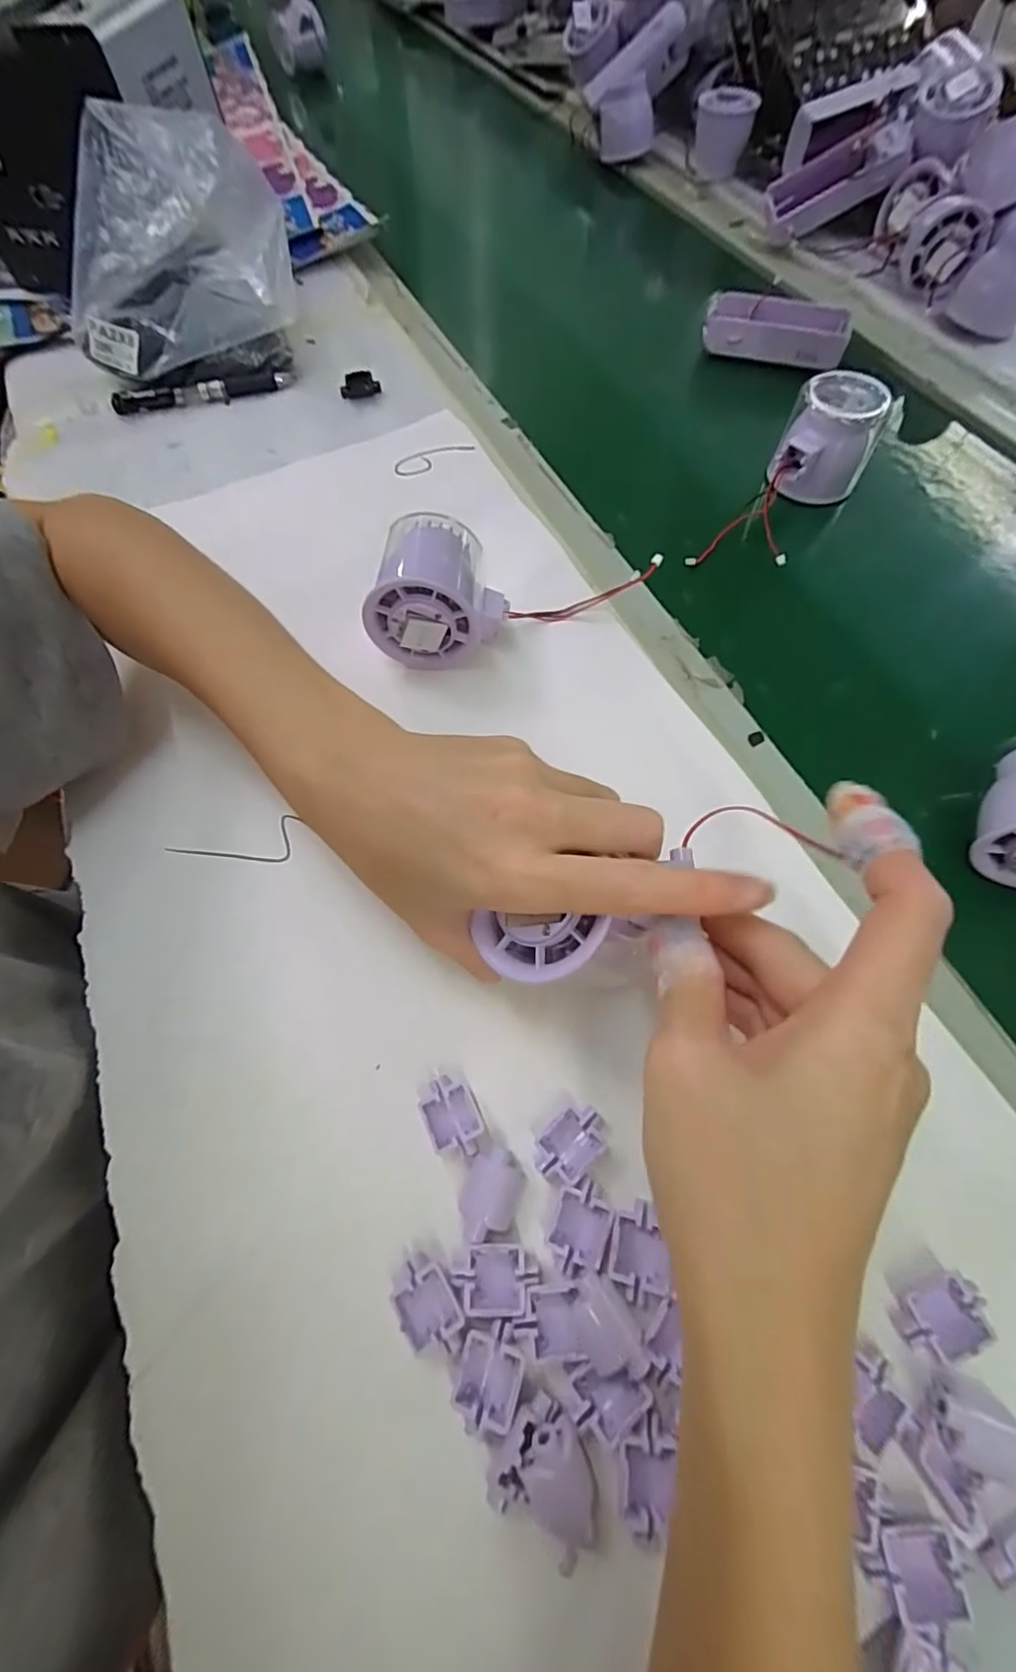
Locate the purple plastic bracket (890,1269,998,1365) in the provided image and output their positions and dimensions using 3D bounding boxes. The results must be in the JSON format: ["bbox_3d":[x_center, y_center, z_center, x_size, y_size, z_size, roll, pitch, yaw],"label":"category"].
[{"bbox_3d":[0.142,0.157,0.186,0.029,0.007,0.019,-16,65,-6],"label":"purple plastic bracket"}]

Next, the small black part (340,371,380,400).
[{"bbox_3d":[-0.110,-0.335,0.428,0.029,0.013,0.016,-16,65,-6],"label":"small black part"}]

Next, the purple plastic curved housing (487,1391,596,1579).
[{"bbox_3d":[0.013,0.193,0.169,0.036,0.015,0.028,36,70,17],"label":"purple plastic curved housing"}]

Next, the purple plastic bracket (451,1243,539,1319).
[{"bbox_3d":[-0.004,0.150,0.195,0.027,0.006,0.020,1,64,2],"label":"purple plastic bracket"}]

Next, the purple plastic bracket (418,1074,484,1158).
[{"bbox_3d":[-0.021,0.107,0.219,0.019,0.011,0.029,-24,66,-10],"label":"purple plastic bracket"}]

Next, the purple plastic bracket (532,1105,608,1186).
[{"bbox_3d":[0.023,0.115,0.214,0.029,0.008,0.019,-39,69,-16],"label":"purple plastic bracket"}]

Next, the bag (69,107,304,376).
[{"bbox_3d":[-0.243,-0.425,0.418,0.156,0.128,0.060,-14,34,-4],"label":"bag"}]

